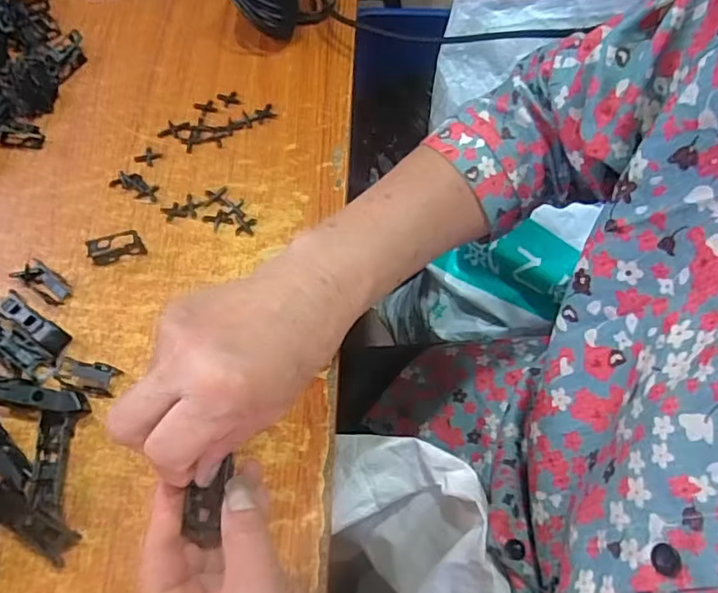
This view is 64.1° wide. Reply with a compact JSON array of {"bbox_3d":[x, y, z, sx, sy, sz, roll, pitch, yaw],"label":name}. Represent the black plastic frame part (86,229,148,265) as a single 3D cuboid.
[{"bbox_3d":[-0.183,-0.037,0.432,0.038,0.018,0.016,-17,63,-8],"label":"black plastic frame part"}]

